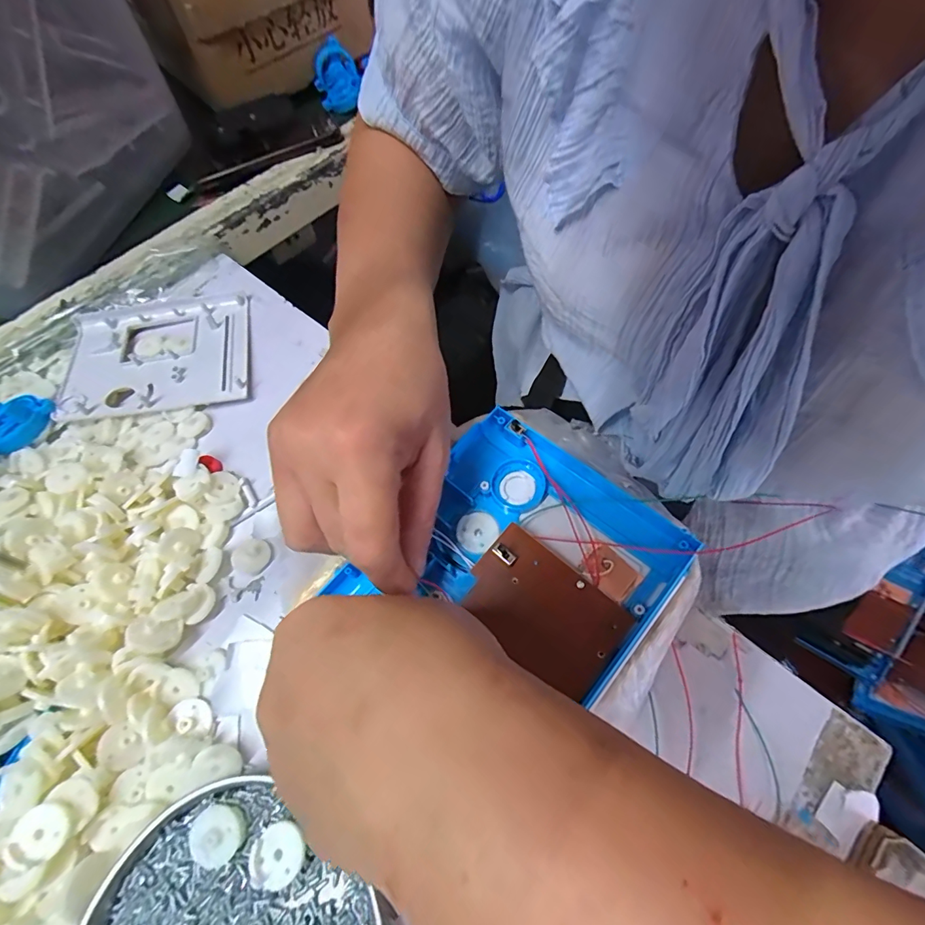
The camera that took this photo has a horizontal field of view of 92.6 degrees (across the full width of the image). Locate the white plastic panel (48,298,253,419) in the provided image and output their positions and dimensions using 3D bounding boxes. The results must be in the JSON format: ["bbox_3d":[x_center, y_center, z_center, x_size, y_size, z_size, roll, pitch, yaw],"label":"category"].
[{"bbox_3d":[-0.250,-0.088,0.361,0.153,0.007,0.115,-7,58,-2],"label":"white plastic panel"}]

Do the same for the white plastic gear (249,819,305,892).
[{"bbox_3d":[-0.083,0.175,0.197,0.022,0.004,0.023,30,68,19],"label":"white plastic gear"}]

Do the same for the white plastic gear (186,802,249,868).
[{"bbox_3d":[-0.112,0.168,0.200,0.024,0.008,0.023,-2,61,4],"label":"white plastic gear"}]

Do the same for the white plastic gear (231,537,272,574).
[{"bbox_3d":[-0.135,0.059,0.281,0.020,0.006,0.023,30,68,19],"label":"white plastic gear"}]

